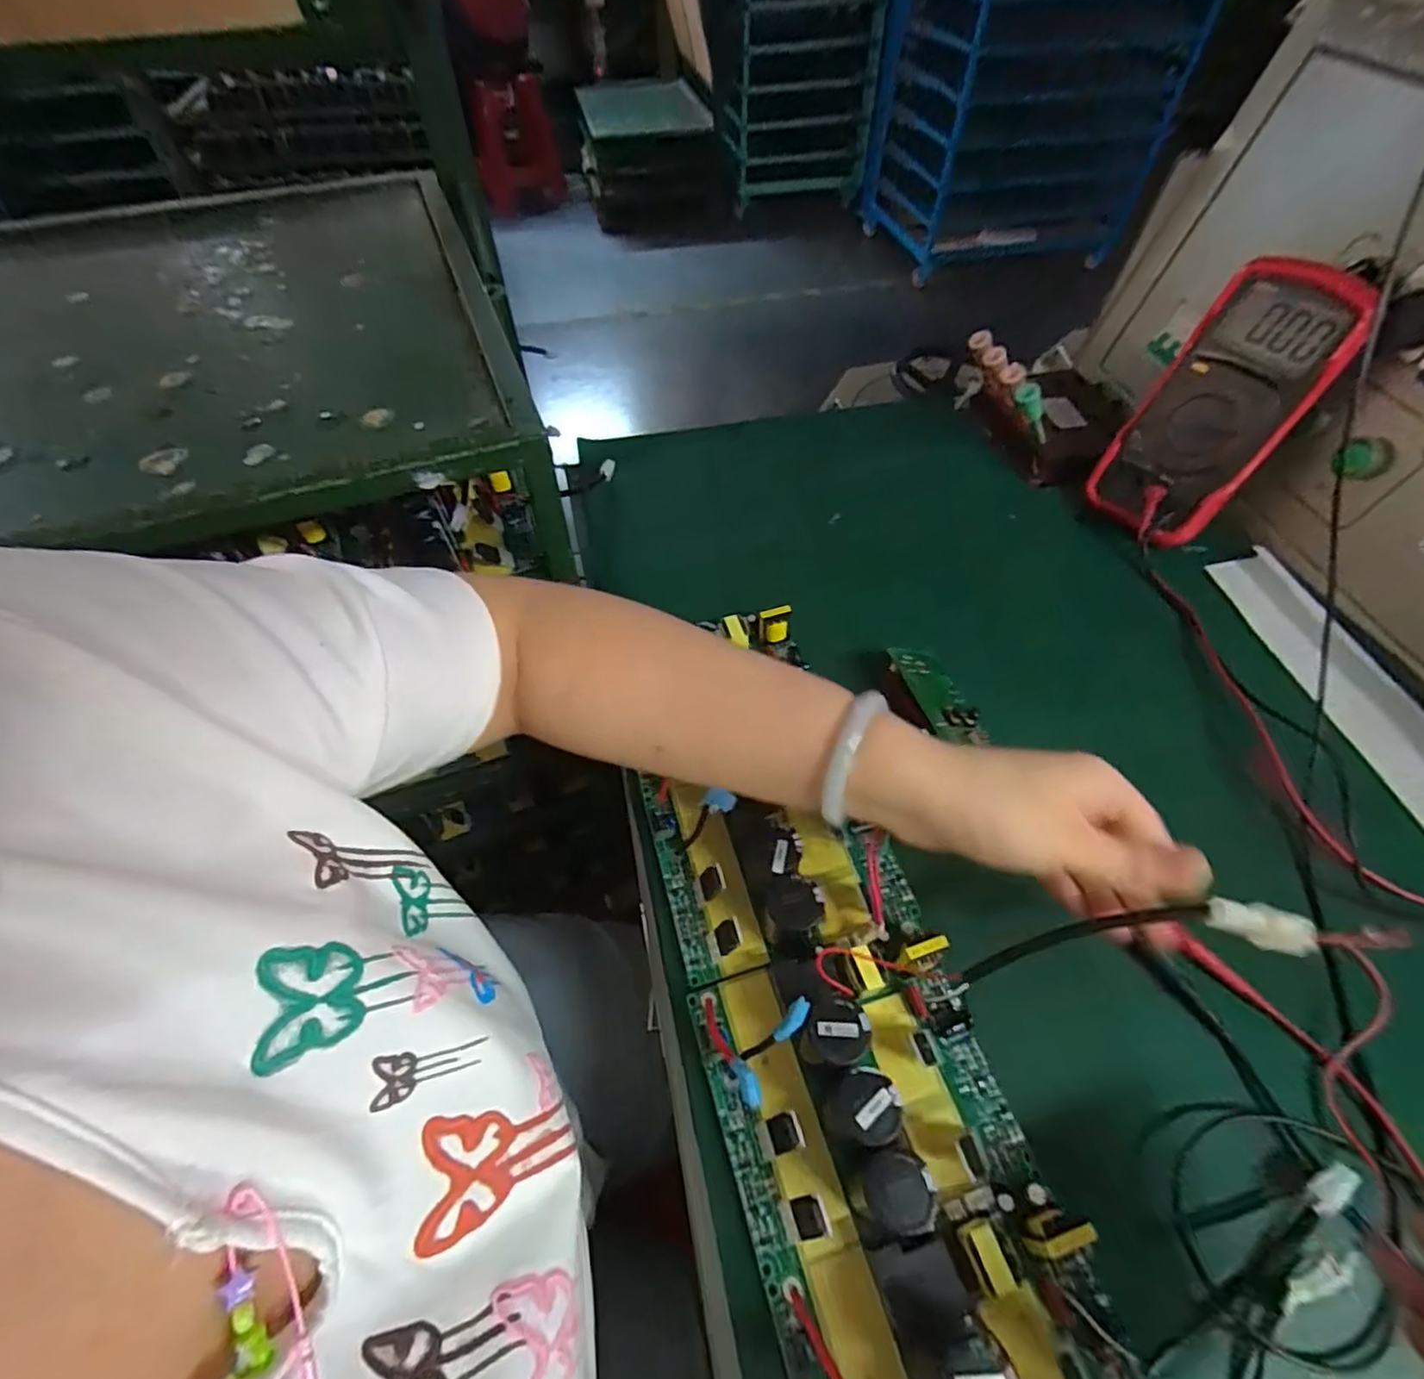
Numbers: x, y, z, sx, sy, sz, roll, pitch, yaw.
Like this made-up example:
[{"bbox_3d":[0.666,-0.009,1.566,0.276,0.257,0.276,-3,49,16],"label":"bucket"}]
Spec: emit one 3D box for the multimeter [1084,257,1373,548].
[{"bbox_3d":[0.387,-0.217,0.500,0.037,0.195,0.096,-13,49,-44],"label":"multimeter"}]

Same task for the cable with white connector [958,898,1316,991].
[{"bbox_3d":[0.188,0.120,0.301,0.144,0.016,0.022,-21,50,25],"label":"cable with white connector"}]

